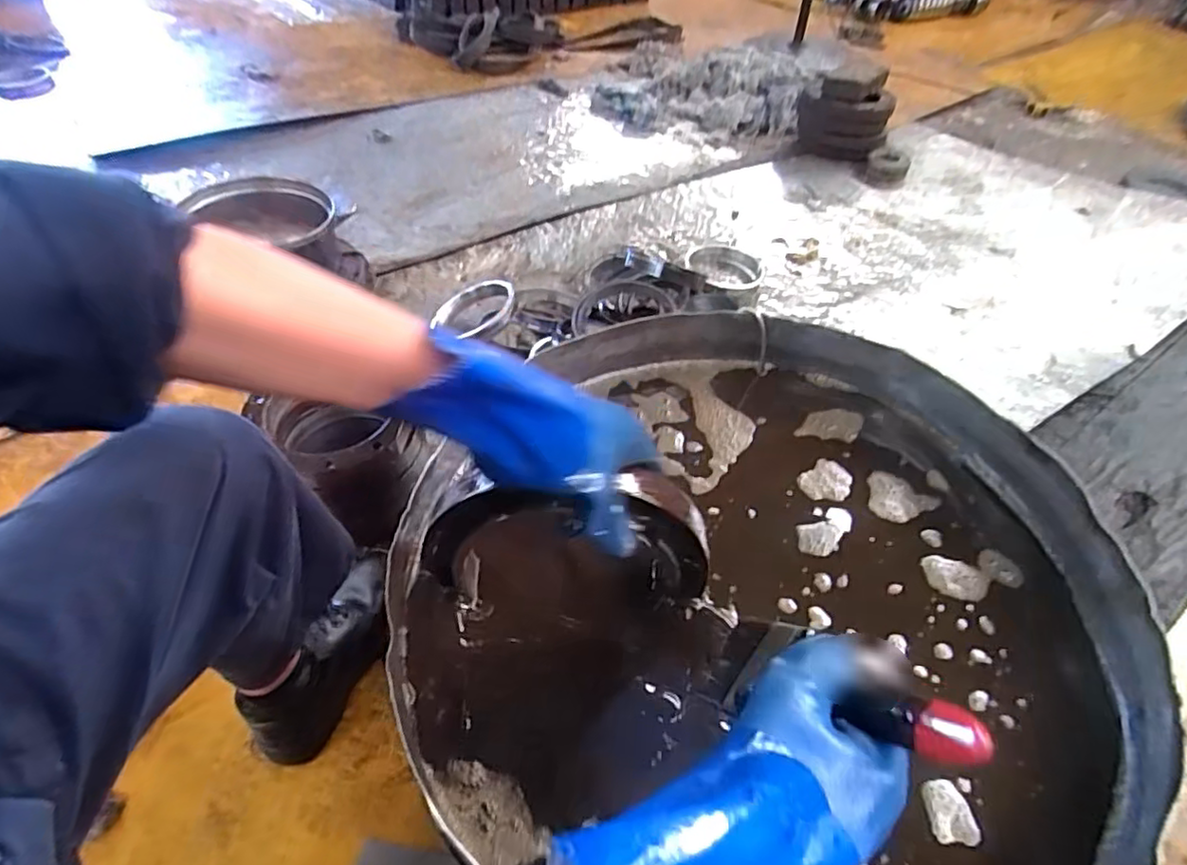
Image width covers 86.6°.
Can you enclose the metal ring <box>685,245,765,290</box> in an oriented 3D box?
[{"bbox_3d":[0.289,-0.363,1.397,0.171,0.040,0.171,1,48,-1],"label":"metal ring"}]

